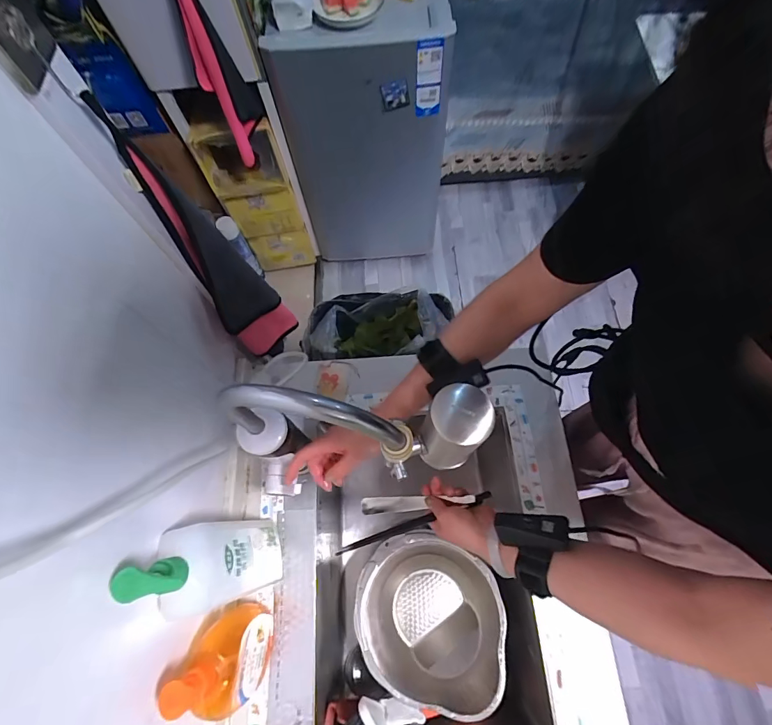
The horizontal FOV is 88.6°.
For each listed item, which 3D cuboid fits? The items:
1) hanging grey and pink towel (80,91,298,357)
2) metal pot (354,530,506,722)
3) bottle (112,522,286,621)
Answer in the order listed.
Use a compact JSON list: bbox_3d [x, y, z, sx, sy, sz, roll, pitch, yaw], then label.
[{"bbox_3d":[-0.214,-0.122,0.533,0.088,0.416,0.054,-32,70,-10],"label":"hanging grey and pink towel"},{"bbox_3d":[0.072,0.415,0.653,0.234,0.139,0.209,14,70,8],"label":"metal pot"},{"bbox_3d":[-0.194,0.230,0.458,0.064,0.266,0.084,-15,69,-4],"label":"bottle"}]

